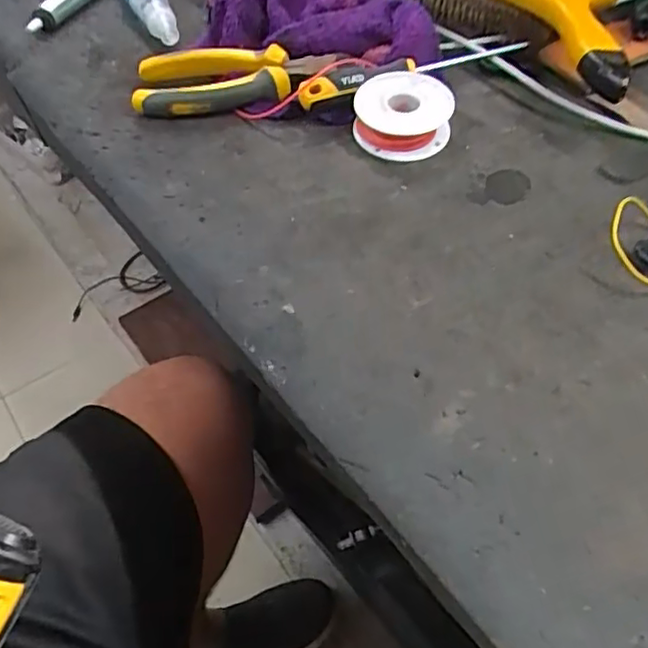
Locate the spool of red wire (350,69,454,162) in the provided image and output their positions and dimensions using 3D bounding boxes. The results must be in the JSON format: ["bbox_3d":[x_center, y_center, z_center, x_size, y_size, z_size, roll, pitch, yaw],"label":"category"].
[{"bbox_3d":[0.051,-0.135,0.405,0.061,0.024,0.061,4,51,5],"label":"spool of red wire"}]

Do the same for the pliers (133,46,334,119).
[{"bbox_3d":[-0.063,-0.168,0.435,0.133,0.024,0.054,-4,51,-1],"label":"pliers"}]

